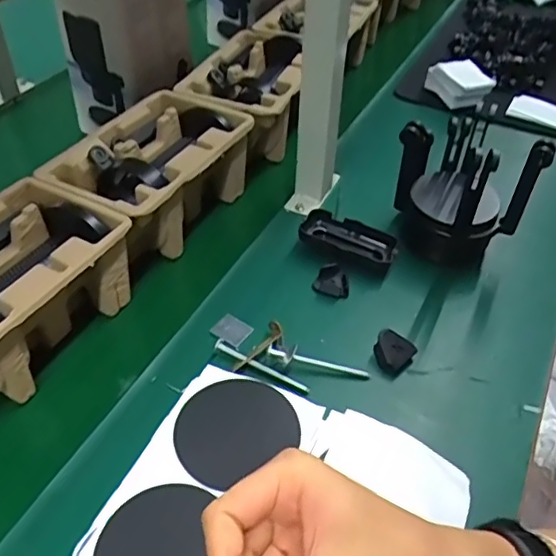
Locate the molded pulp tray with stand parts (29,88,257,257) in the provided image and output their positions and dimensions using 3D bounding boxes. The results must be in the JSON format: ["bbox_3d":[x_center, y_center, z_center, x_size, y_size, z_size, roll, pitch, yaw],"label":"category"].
[{"bbox_3d":[-0.148,-0.118,0.678,0.149,0.097,0.216,24,43,19],"label":"molded pulp tray with stand parts"}]

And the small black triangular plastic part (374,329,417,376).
[{"bbox_3d":[0.112,0.072,0.561,0.038,0.028,0.031,16,41,10],"label":"small black triangular plastic part"}]

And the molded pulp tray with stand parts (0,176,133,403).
[{"bbox_3d":[-0.260,0.020,0.542,0.145,0.104,0.219,26,47,18],"label":"molded pulp tray with stand parts"}]

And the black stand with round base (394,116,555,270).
[{"bbox_3d":[0.191,-0.094,0.637,0.104,0.160,0.127,-15,46,-24],"label":"black stand with round base"}]

